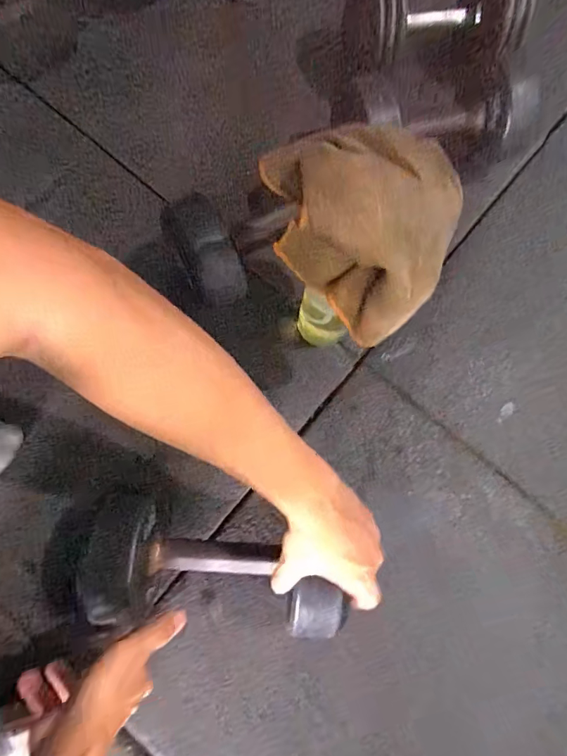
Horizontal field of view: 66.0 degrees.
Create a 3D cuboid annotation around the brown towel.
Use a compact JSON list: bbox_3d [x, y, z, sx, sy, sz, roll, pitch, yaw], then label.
[{"bbox_3d":[0.067,-0.124,0.363,0.140,0.154,0.089,33,76,5],"label":"brown towel"}]

